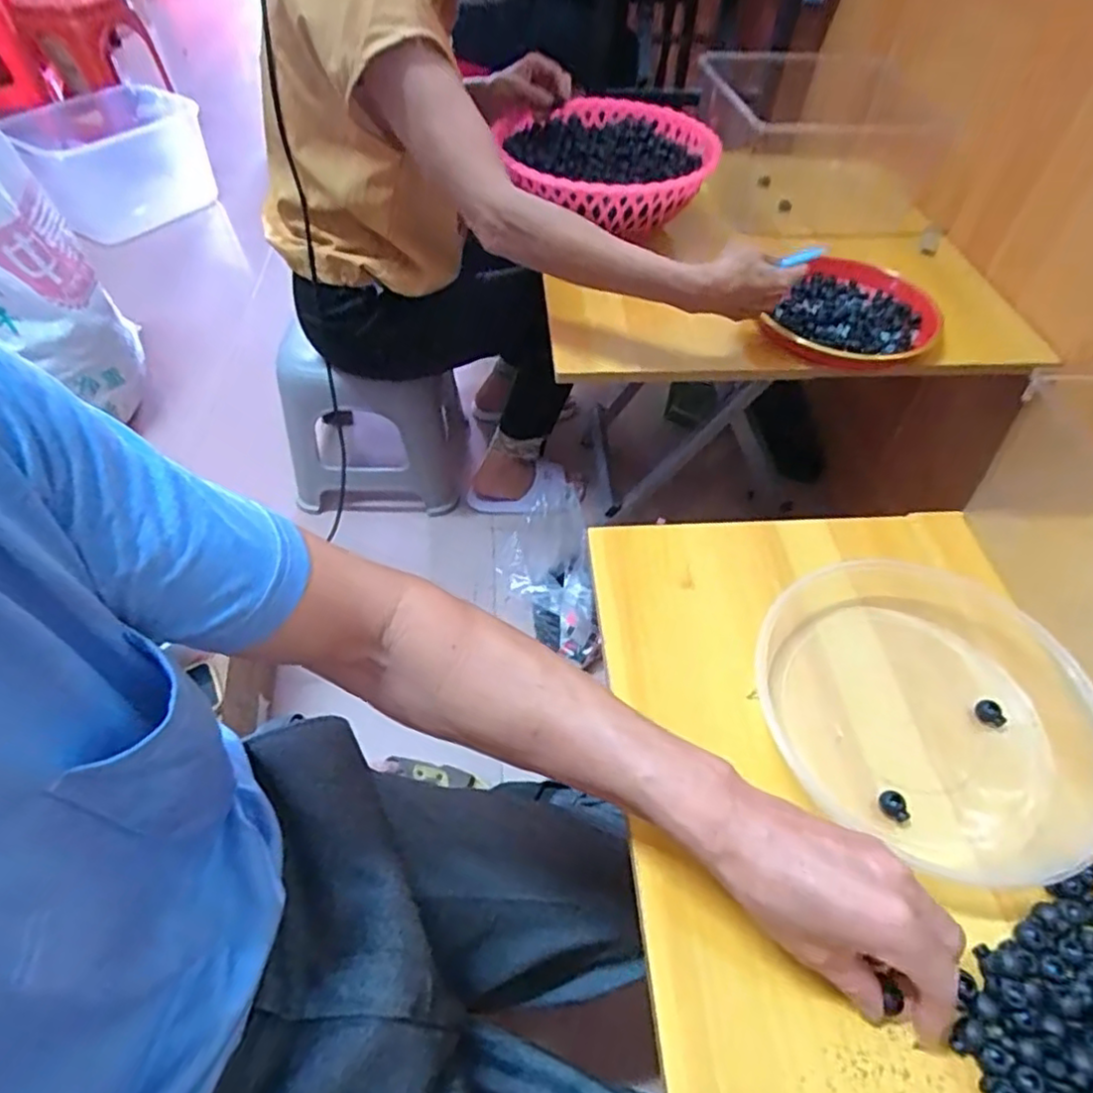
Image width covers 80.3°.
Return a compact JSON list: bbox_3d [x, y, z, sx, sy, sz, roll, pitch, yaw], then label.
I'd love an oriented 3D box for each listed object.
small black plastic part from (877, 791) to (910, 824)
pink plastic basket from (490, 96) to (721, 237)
[{"bbox_3d":[0.229,0.170,0.424,0.014,0.014,0.020,-33,59,-25],"label":"small black plastic part"},{"bbox_3d":[0.082,-0.538,0.905,0.296,0.074,0.317,13,52,10],"label":"pink plastic basket"}]

